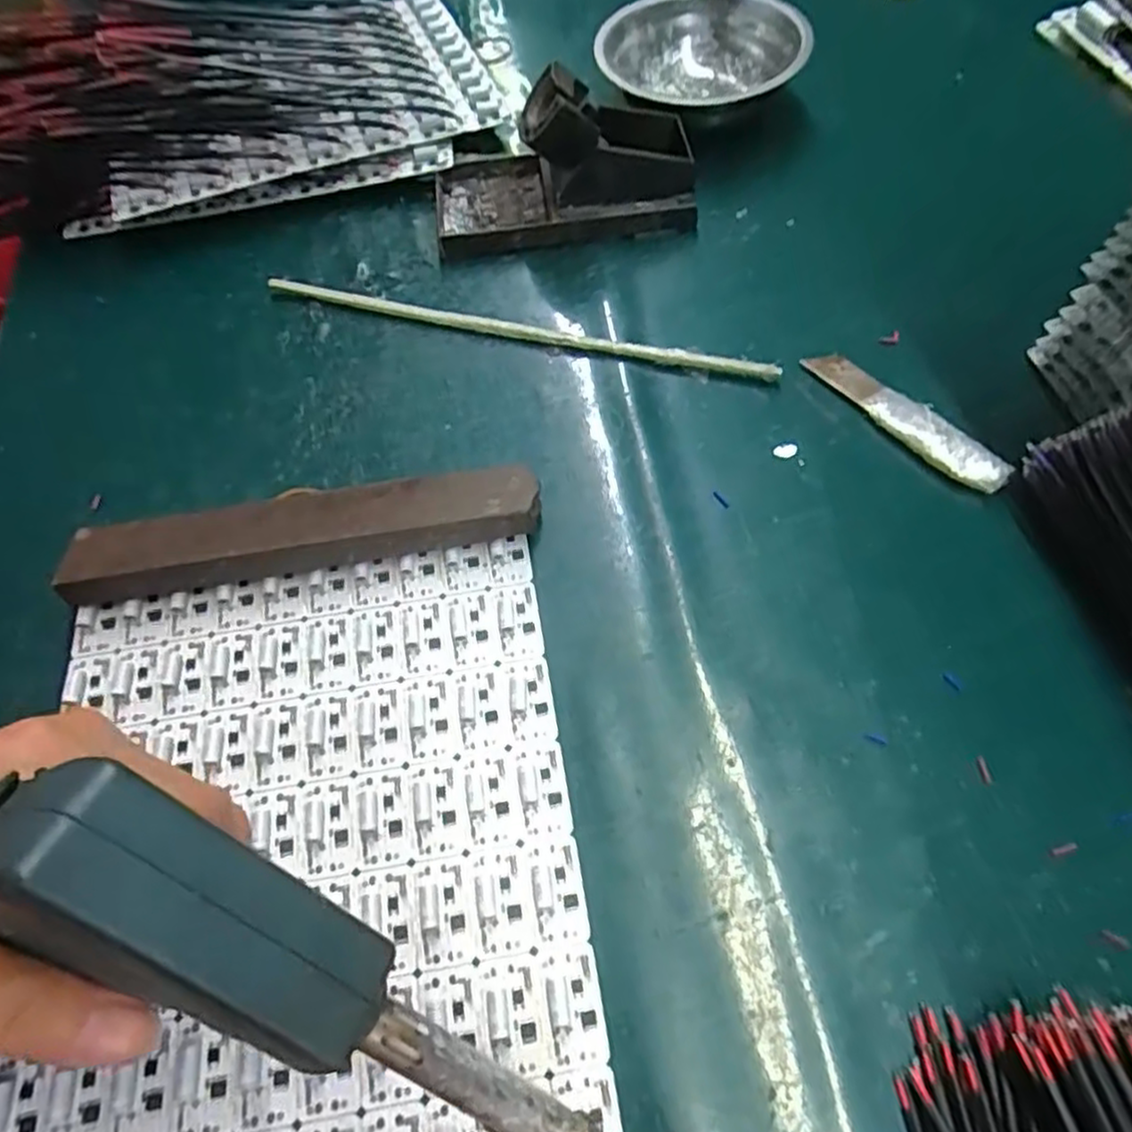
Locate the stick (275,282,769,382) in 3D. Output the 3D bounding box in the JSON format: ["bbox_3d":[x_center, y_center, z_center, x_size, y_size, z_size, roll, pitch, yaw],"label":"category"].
[{"bbox_3d":[-0.029,-0.126,0.378,0.277,0.010,0.010,13,63,10],"label":"stick"}]

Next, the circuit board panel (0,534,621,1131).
[{"bbox_3d":[-0.095,0.104,0.260,0.192,0.007,0.228,-9,62,-3],"label":"circuit board panel"}]

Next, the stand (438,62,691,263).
[{"bbox_3d":[-0.004,-0.233,0.406,0.149,0.062,0.079,-7,61,0],"label":"stand"}]

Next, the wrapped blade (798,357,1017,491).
[{"bbox_3d":[0.157,-0.070,0.335,0.022,0.012,0.104,-37,65,-15],"label":"wrapped blade"}]

